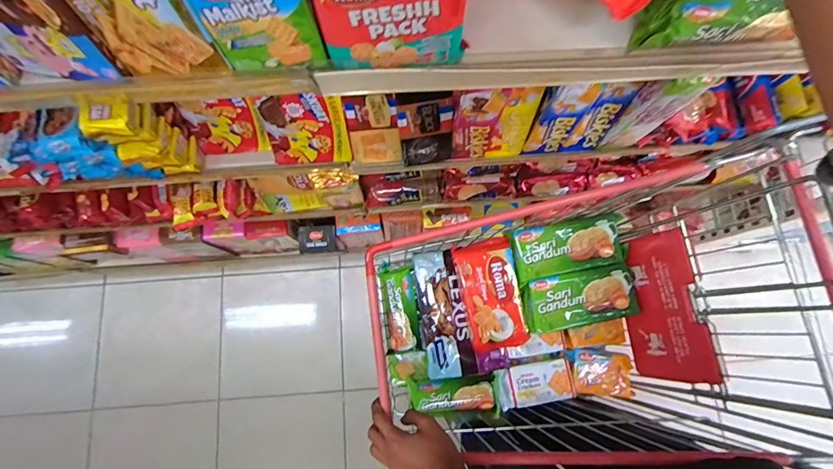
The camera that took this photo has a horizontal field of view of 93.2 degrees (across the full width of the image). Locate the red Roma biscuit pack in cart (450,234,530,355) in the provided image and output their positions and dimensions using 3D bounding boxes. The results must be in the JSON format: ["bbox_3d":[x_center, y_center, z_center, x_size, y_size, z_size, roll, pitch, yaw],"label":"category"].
[{"bbox_3d":[0.141,0.111,0.742,0.107,0.042,0.198,-13,79,-3],"label":"red Roma biscuit pack in cart"}]

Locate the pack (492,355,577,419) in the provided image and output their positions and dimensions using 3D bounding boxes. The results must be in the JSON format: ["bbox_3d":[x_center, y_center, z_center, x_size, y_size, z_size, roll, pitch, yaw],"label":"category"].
[{"bbox_3d":[0.223,0.284,0.744,0.152,0.030,0.075,-11,79,-2],"label":"pack"}]

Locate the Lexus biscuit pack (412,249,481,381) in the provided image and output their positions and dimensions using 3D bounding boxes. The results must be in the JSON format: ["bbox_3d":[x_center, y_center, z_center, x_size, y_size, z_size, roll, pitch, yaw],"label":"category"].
[{"bbox_3d":[0.049,0.152,0.756,0.092,0.041,0.234,-12,79,-2],"label":"Lexus biscuit pack"}]

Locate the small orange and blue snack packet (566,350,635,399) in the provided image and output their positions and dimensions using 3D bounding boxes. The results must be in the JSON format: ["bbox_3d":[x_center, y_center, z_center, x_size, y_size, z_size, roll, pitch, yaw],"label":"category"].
[{"bbox_3d":[0.358,0.269,0.767,0.125,0.021,0.085,6,79,1],"label":"small orange and blue snack packet"}]

